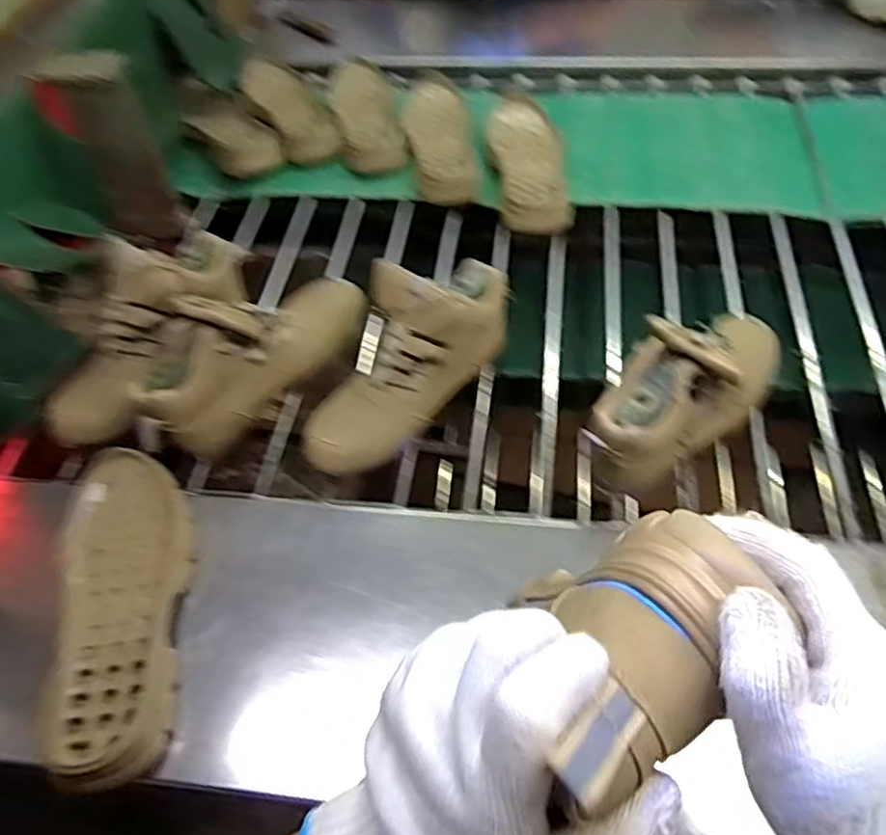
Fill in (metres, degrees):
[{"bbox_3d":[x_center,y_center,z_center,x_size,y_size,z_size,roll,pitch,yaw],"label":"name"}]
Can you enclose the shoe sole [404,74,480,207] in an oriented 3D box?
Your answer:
[{"bbox_3d":[-0.005,-0.418,0.981,0.094,0.034,0.274,-7,55,-1],"label":"shoe sole"}]

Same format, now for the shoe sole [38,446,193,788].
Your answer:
[{"bbox_3d":[-0.262,0.153,0.555,0.106,0.043,0.273,-14,56,-6],"label":"shoe sole"}]

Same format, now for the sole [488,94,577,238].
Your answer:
[{"bbox_3d":[0.117,-0.365,0.935,0.108,0.035,0.282,-6,55,-1],"label":"sole"}]

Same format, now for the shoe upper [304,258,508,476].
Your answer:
[{"bbox_3d":[-0.032,-0.061,0.654,0.078,0.141,0.260,37,65,25],"label":"shoe upper"}]

